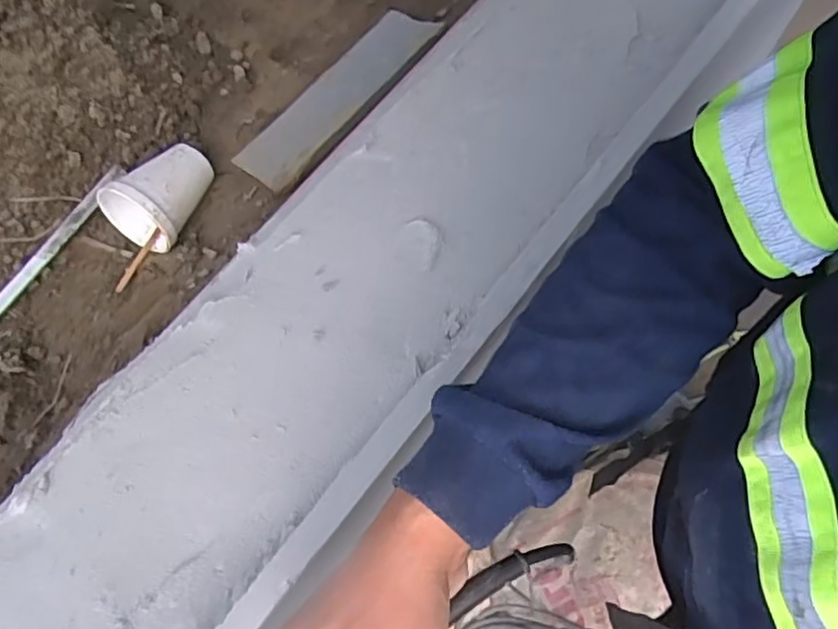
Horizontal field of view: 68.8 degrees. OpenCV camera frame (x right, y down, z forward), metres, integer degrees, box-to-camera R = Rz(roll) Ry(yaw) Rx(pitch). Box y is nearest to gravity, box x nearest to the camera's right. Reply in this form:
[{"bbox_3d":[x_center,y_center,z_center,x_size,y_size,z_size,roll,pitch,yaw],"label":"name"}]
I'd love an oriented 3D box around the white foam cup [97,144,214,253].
[{"bbox_3d":[-0.256,-0.125,0.599,0.078,0.074,0.098,19,71,10],"label":"white foam cup"}]

